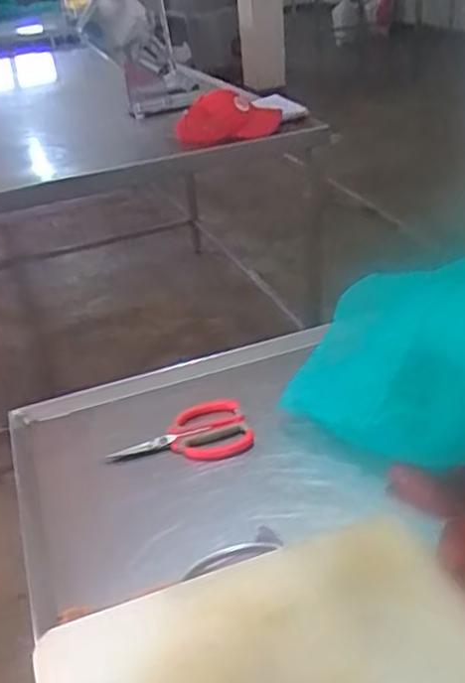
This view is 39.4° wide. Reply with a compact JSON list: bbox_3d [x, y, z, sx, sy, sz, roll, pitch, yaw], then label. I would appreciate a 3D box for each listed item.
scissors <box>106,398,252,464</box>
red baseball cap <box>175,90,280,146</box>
[{"bbox_3d":[-0.052,0.098,0.665,0.136,0.013,0.083,-12,33,-9],"label":"scissors"},{"bbox_3d":[-0.015,-0.623,1.806,0.293,0.117,0.157,2,33,12],"label":"red baseball cap"}]

